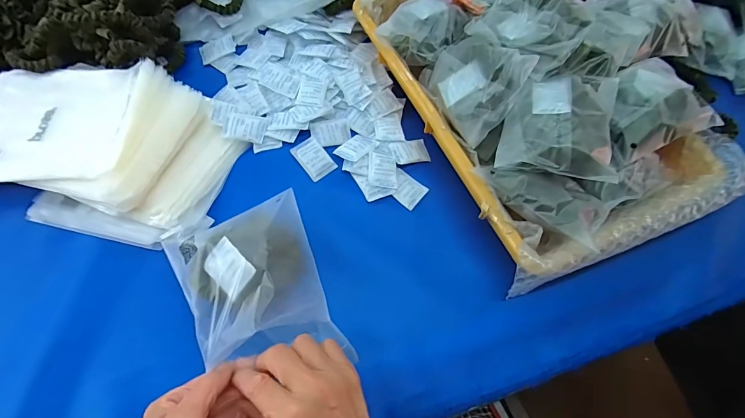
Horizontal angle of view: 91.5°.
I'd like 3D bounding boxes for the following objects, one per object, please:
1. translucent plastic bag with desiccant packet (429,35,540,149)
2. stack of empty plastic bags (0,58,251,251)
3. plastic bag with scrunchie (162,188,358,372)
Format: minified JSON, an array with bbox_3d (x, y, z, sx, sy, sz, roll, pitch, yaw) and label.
[{"bbox_3d":[0.102,-0.134,0.370,0.073,0.062,0.110,-31,70,-16],"label":"translucent plastic bag with desiccant packet"},{"bbox_3d":[-0.291,-0.071,0.383,0.271,0.049,0.174,14,63,6],"label":"stack of empty plastic bags"},{"bbox_3d":[-0.103,0.064,0.310,0.117,0.046,0.163,-21,65,-11],"label":"plastic bag with scrunchie"}]

